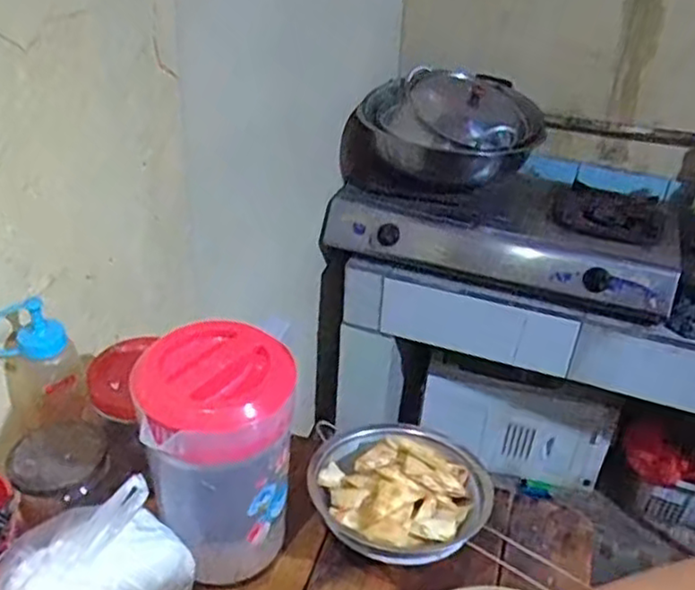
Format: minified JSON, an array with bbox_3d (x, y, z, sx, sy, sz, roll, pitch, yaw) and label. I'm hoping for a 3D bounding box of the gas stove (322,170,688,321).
[{"bbox_3d":[0.358,-0.178,1.512,0.714,0.137,0.393,13,35,15],"label":"gas stove"}]

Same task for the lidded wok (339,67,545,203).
[{"bbox_3d":[0.217,-0.376,1.541,0.414,0.175,0.368,11,35,12],"label":"lidded wok"}]

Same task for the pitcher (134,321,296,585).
[{"bbox_3d":[-0.109,0.142,0.602,0.116,0.215,0.109,3,34,0],"label":"pitcher"}]

